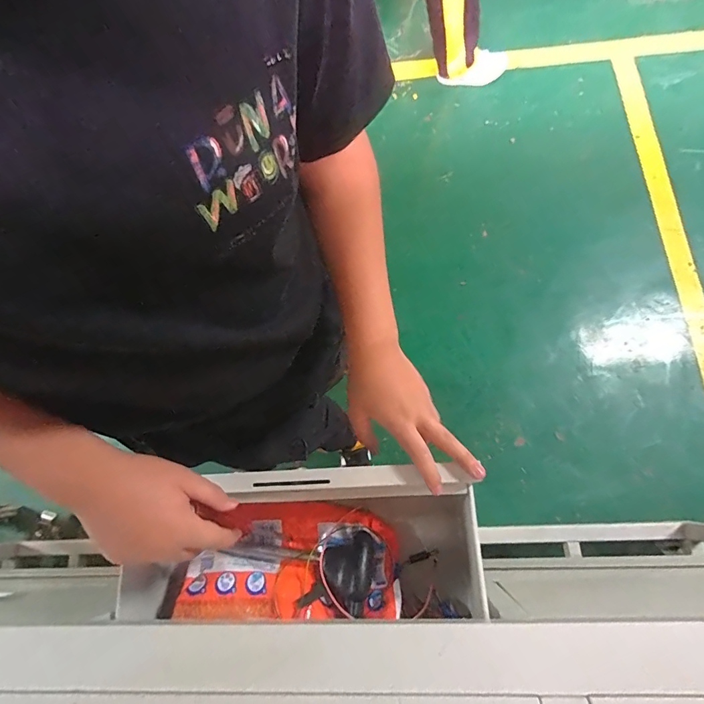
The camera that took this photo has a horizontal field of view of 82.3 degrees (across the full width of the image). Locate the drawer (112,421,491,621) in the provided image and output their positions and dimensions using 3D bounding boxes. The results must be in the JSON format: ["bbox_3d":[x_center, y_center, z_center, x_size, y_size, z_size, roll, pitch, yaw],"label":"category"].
[{"bbox_3d":[-0.049,0.220,0.457,0.390,0.149,0.156,-1,69,2],"label":"drawer"}]

